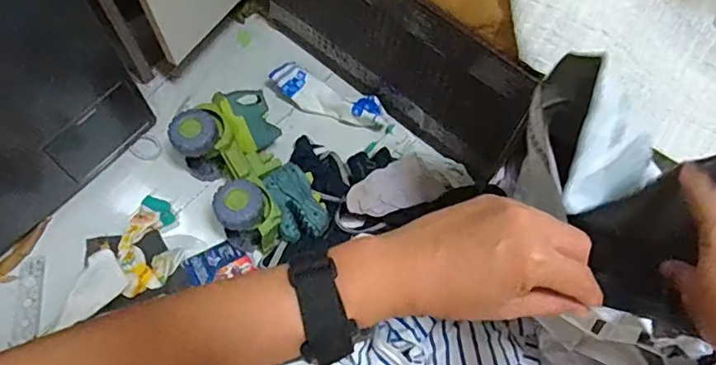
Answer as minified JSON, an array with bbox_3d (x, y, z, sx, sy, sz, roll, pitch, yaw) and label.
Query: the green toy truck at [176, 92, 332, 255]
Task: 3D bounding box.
[{"bbox_3d":[-0.138,-0.007,0.681,0.131,0.099,0.213,-27,70,-14],"label":"green toy truck"}]

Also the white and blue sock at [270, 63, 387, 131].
[{"bbox_3d":[-0.043,-0.122,0.776,0.171,0.033,0.059,28,68,10],"label":"white and blue sock"}]

